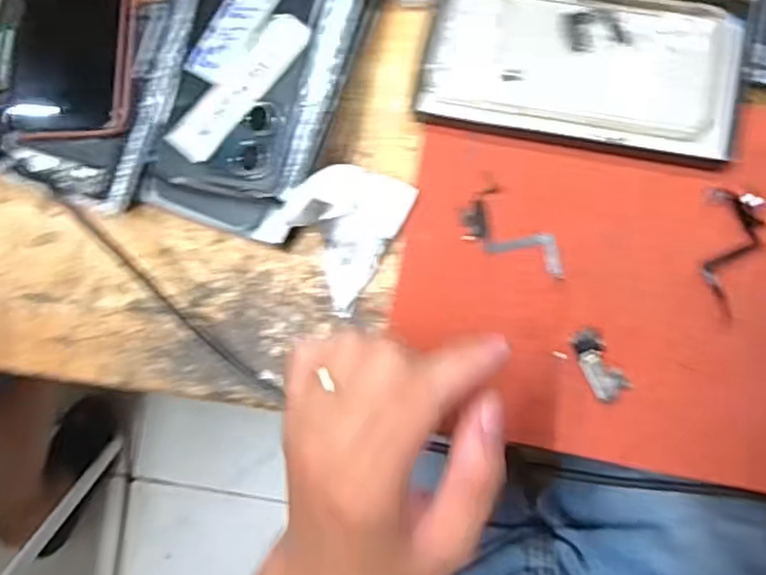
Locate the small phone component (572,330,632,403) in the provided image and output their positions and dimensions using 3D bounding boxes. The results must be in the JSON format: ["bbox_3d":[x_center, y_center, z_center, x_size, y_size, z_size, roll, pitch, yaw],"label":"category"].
[{"bbox_3d":[0.113,0.041,0.357,0.018,0.004,0.038,-30,78,3],"label":"small phone component"}]

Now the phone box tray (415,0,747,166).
[{"bbox_3d":[0.114,-0.131,0.395,0.174,0.015,0.096,12,83,10],"label":"phone box tray"}]

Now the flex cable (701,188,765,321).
[{"bbox_3d":[0.180,-0.020,0.355,0.031,0.004,0.069,18,77,9],"label":"flex cable"}]

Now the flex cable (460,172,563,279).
[{"bbox_3d":[0.075,-0.031,0.376,0.065,0.004,0.037,33,87,12],"label":"flex cable"}]

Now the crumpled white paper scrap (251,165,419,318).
[{"bbox_3d":[-0.032,-0.036,0.385,0.071,0.026,0.079,29,86,12],"label":"crumpled white paper scrap"}]

